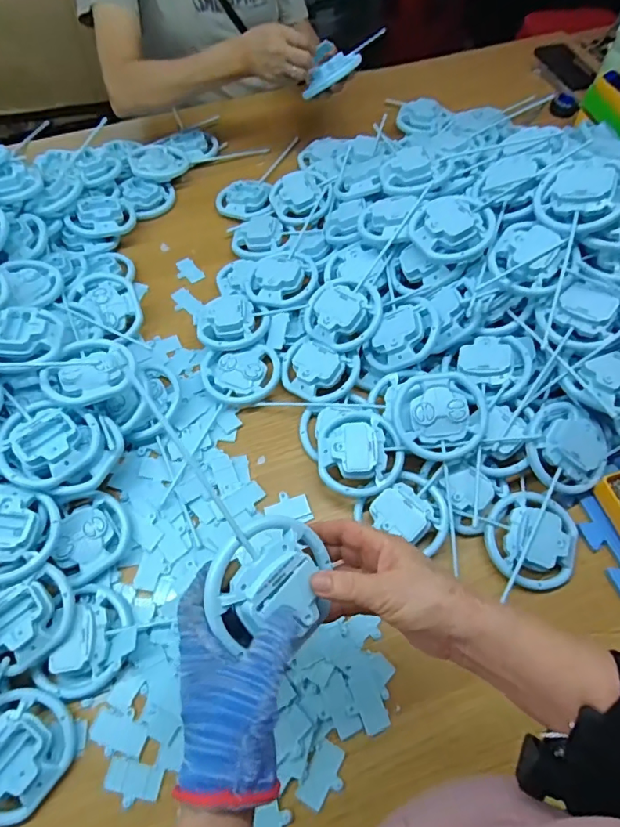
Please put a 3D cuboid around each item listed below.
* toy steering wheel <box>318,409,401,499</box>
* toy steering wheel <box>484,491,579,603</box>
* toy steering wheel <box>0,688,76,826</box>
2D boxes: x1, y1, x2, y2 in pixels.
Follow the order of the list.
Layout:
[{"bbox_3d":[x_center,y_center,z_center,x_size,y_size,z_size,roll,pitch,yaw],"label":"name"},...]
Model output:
[{"bbox_3d":[0.056,0.045,0.576,0.095,0.033,0.100,0,61,0],"label":"toy steering wheel"},{"bbox_3d":[0.243,0.139,0.547,0.101,0.034,0.103,0,61,0],"label":"toy steering wheel"},{"bbox_3d":[-0.269,0.310,0.453,0.095,0.032,0.096,0,61,0],"label":"toy steering wheel"}]

